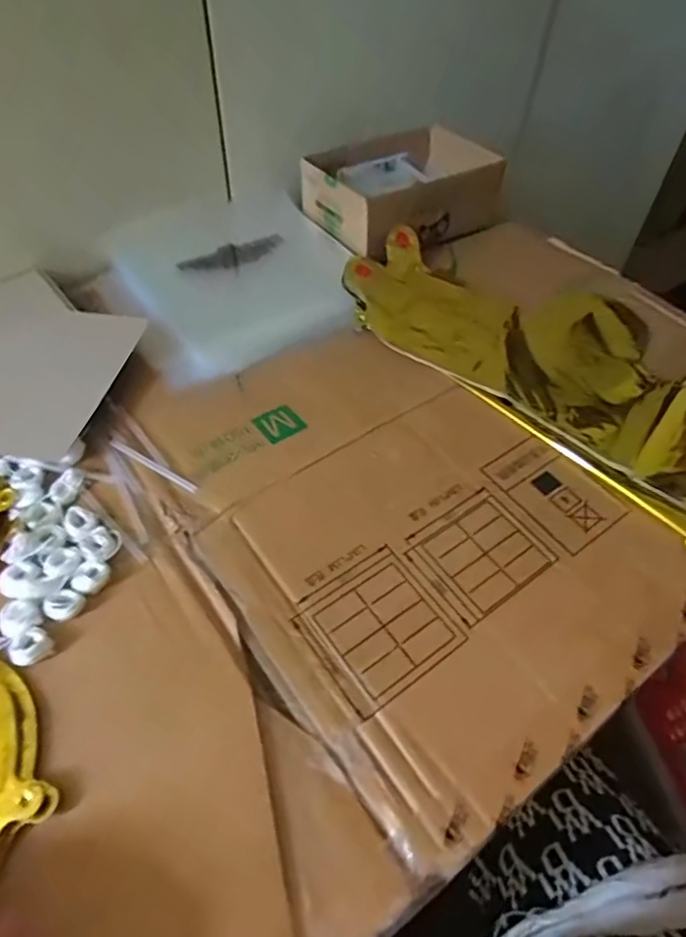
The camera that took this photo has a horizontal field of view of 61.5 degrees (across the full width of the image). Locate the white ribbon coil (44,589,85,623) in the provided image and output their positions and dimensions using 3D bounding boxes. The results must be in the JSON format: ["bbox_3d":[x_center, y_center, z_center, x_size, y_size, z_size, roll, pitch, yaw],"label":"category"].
[{"bbox_3d":[-0.169,0.081,0.348,0.019,0.005,0.020,2,53,-2],"label":"white ribbon coil"}]

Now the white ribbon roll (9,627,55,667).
[{"bbox_3d":[-0.180,0.103,0.331,0.021,0.006,0.019,-37,63,-26],"label":"white ribbon roll"}]

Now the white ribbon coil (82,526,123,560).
[{"bbox_3d":[-0.158,0.048,0.377,0.023,0.004,0.023,2,53,-2],"label":"white ribbon coil"}]

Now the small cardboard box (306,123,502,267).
[{"bbox_3d":[0.070,-0.316,0.641,0.205,0.052,0.163,-30,60,-23],"label":"small cardboard box"}]

